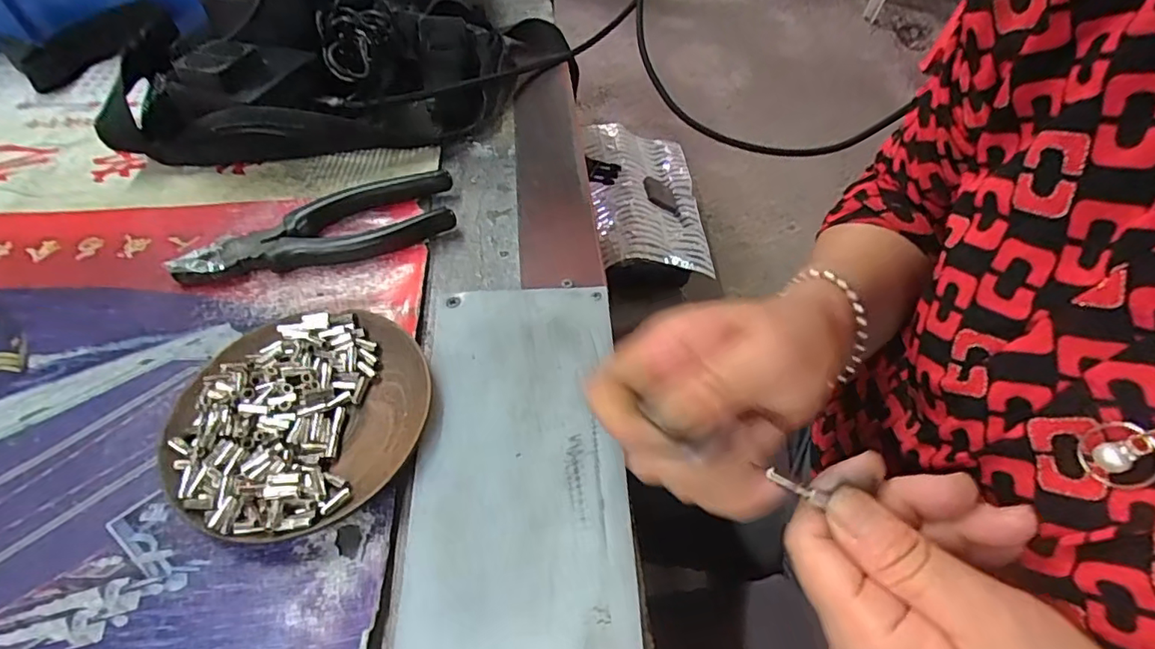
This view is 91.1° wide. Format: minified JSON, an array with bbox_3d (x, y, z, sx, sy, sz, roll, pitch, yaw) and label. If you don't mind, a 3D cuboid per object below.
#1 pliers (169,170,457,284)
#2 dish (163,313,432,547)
[{"bbox_3d":[-0.155,-0.056,0.346,0.162,0.016,0.049,-19,54,-15],"label":"pliers"},{"bbox_3d":[-0.128,0.043,0.266,0.113,0.020,0.112,0,52,0],"label":"dish"}]

